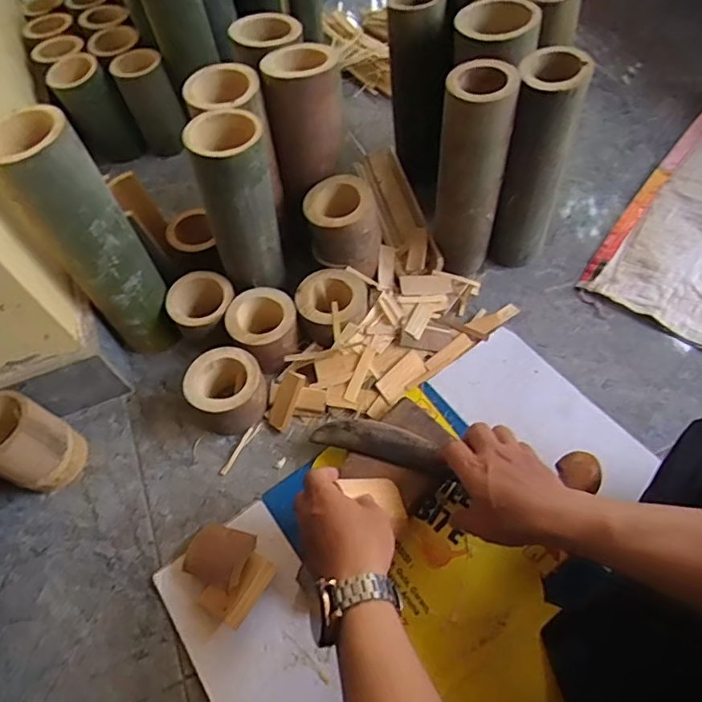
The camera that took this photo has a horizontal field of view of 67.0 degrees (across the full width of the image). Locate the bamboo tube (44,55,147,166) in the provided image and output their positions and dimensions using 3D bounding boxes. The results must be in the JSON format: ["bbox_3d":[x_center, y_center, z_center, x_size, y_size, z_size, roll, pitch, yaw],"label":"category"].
[{"bbox_3d":[-0.443,-0.417,0.931,0.092,0.157,0.084,-33,61,-15],"label":"bamboo tube"}]

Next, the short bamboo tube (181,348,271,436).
[{"bbox_3d":[-0.154,0.048,0.670,0.092,0.076,0.086,-2,58,4],"label":"short bamboo tube"}]

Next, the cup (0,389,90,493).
[{"bbox_3d":[-0.388,0.110,0.633,0.083,0.119,0.086,-2,58,4],"label":"cup"}]

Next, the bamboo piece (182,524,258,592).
[{"bbox_3d":[-0.145,0.222,0.581,0.066,0.008,0.060,16,59,14],"label":"bamboo piece"}]

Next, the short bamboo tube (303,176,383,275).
[{"bbox_3d":[-0.009,-0.168,0.726,0.095,0.111,0.090,-5,58,2],"label":"short bamboo tube"}]

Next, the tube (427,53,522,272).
[{"bbox_3d":[0.155,-0.221,0.696,0.082,0.276,0.081,3,59,7],"label":"tube"}]

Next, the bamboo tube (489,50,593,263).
[{"bbox_3d":[0.242,-0.241,0.708,0.086,0.279,0.097,7,59,10],"label":"bamboo tube"}]

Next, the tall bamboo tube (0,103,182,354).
[{"bbox_3d":[-0.304,-0.124,0.644,0.097,0.306,0.113,-38,63,-17],"label":"tall bamboo tube"}]

